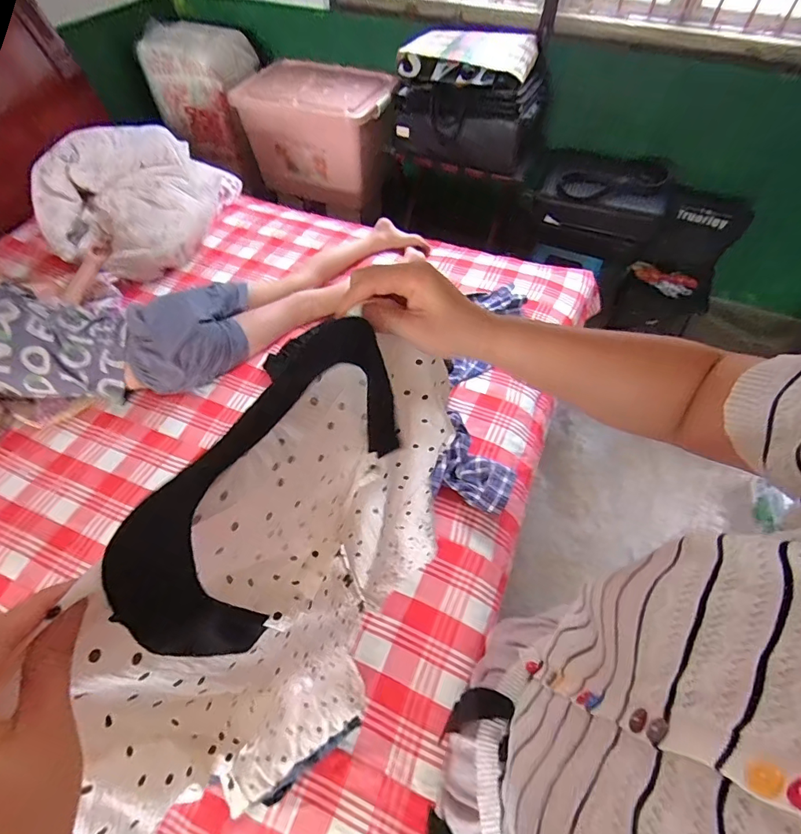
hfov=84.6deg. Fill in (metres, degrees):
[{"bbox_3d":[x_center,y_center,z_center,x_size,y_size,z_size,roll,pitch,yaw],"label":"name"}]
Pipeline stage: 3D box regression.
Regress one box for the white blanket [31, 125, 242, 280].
[{"bbox_3d":[-0.884,-0.760,1.506,0.523,0.261,0.572,0,56,0],"label":"white blanket"}]

